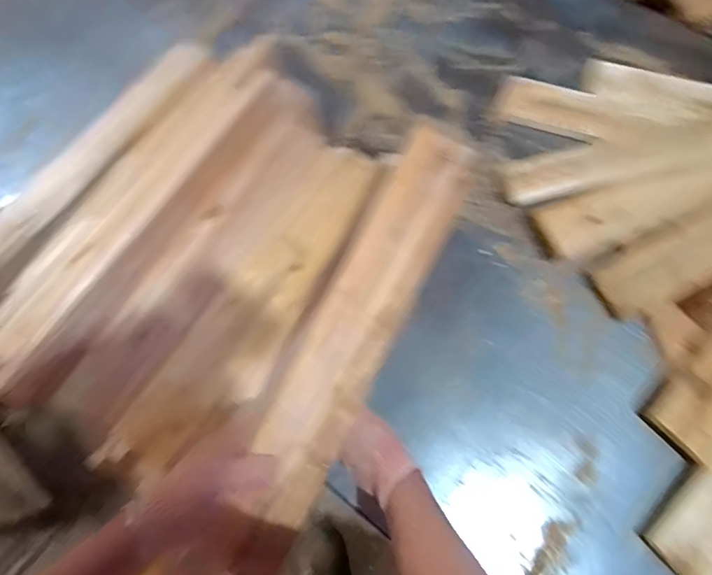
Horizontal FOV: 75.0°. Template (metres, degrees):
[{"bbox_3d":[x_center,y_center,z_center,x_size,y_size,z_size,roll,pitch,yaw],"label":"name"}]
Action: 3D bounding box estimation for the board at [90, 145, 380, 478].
[{"bbox_3d":[-0.127,0.020,0.604,0.119,0.023,0.496,31,75,13],"label":"board"}]

